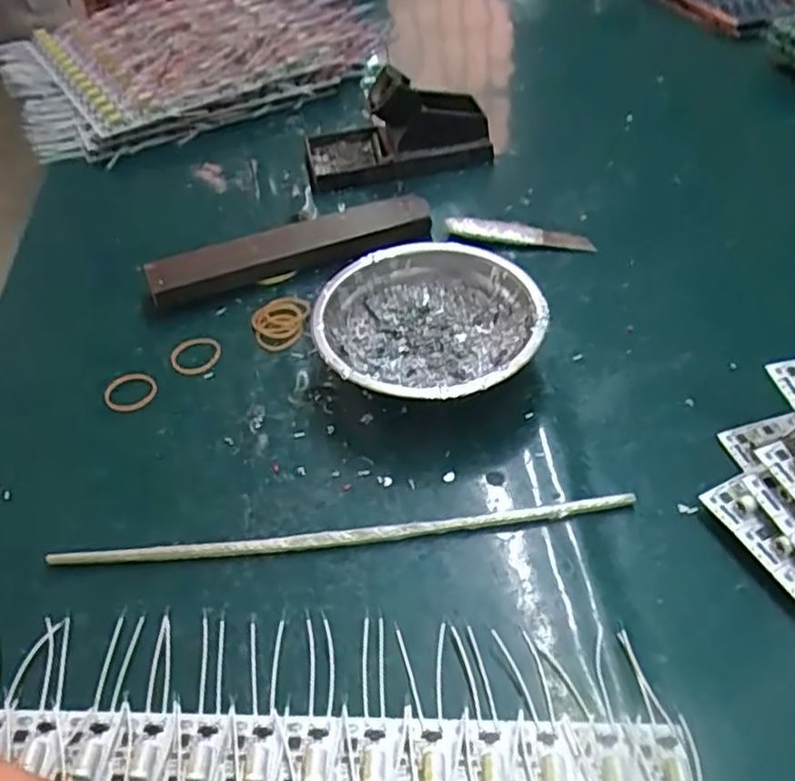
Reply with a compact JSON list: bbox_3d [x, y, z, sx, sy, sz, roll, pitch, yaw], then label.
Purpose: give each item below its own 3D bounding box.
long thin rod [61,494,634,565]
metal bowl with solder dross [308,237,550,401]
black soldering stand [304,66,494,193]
[{"bbox_3d":[-0.026,0.070,0.336,0.277,0.007,0.010,-6,47,-1],"label":"long thin rod"},{"bbox_3d":[0.019,-0.031,0.401,0.123,0.045,0.122,-2,47,3],"label":"metal bowl with solder dross"},{"bbox_3d":[-0.001,-0.204,0.546,0.145,0.066,0.058,-9,47,-3],"label":"black soldering stand"}]

